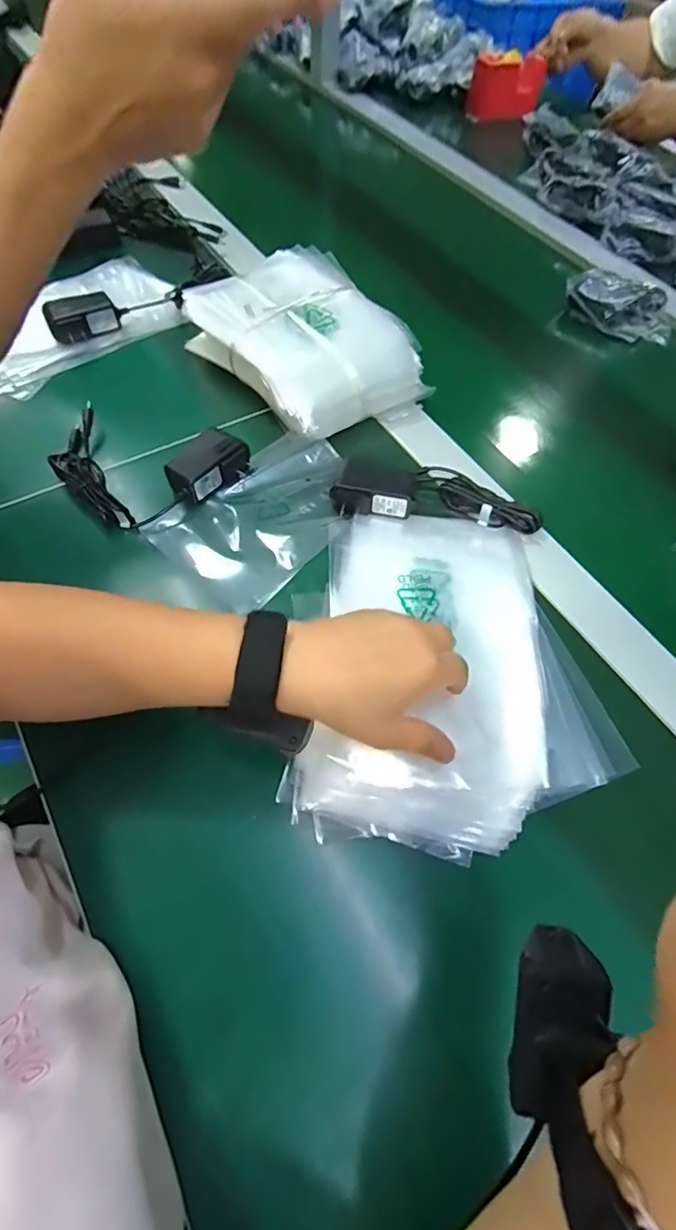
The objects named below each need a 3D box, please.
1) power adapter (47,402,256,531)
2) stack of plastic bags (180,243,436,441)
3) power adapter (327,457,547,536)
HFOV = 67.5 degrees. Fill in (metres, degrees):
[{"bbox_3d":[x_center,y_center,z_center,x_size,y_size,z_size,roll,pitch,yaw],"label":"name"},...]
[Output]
[{"bbox_3d":[-0.177,-0.150,0.464,0.145,0.032,0.140,-33,68,-20],"label":"power adapter"},{"bbox_3d":[-0.040,-0.287,0.523,0.175,0.067,0.228,-34,68,-20],"label":"stack of plastic bags"},{"bbox_3d":[0.089,-0.111,0.457,0.180,0.027,0.067,6,61,0],"label":"power adapter"}]

